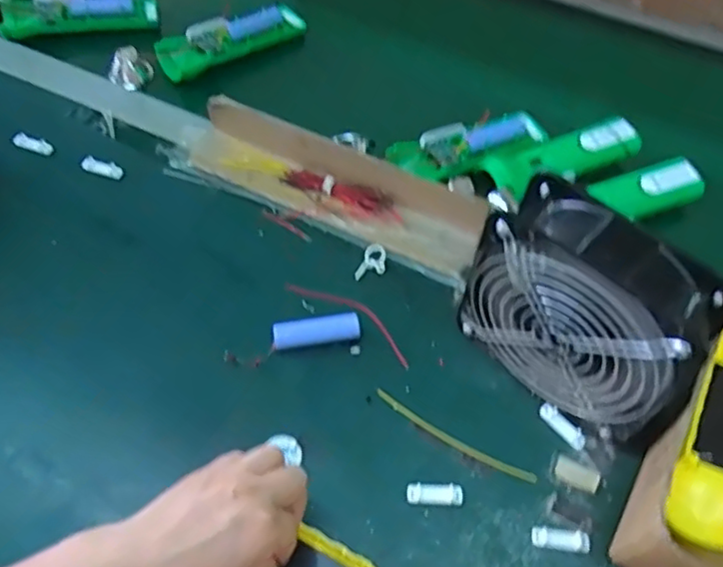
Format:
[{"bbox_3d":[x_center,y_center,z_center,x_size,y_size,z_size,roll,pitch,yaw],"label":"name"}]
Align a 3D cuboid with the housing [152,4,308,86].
[{"bbox_3d":[-0.136,-0.261,0.700,0.161,0.034,0.044,-26,54,-19],"label":"housing"}]

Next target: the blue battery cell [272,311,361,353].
[{"bbox_3d":[-0.034,0.038,0.504,0.065,0.019,0.021,-7,56,-4],"label":"blue battery cell"}]

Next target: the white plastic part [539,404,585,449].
[{"bbox_3d":[0.147,0.103,0.480,0.013,0.004,0.039,-35,63,-21],"label":"white plastic part"}]

